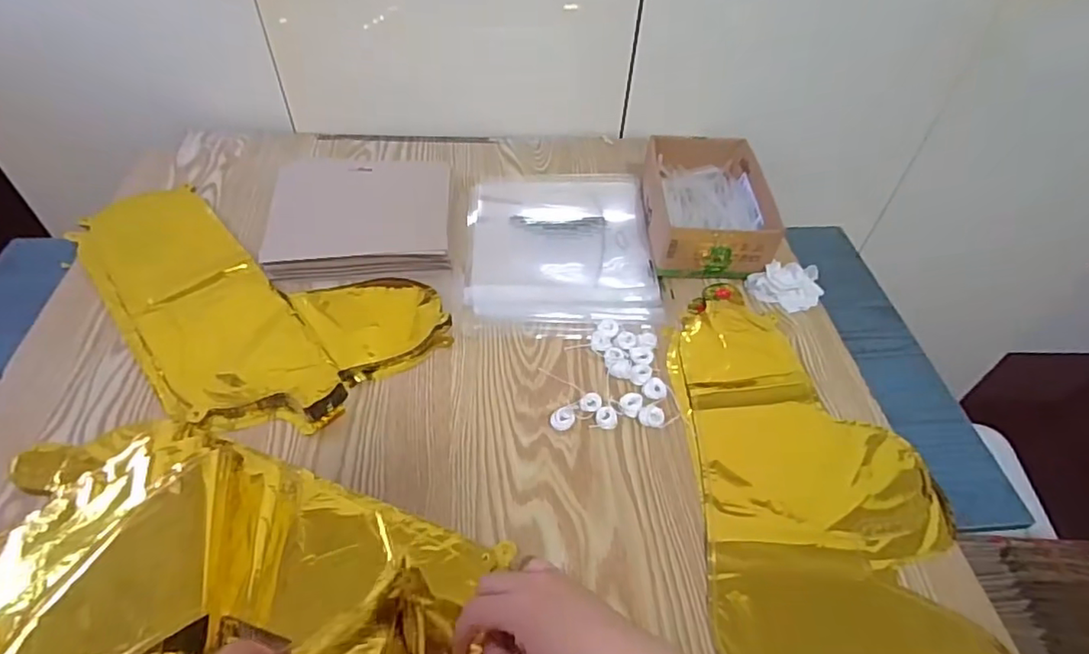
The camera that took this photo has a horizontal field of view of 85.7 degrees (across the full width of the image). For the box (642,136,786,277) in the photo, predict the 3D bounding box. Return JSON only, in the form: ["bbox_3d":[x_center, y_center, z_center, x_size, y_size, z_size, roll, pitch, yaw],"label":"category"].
[{"bbox_3d":[0.185,-0.141,0.678,0.132,0.066,0.197,5,48,0],"label":"box"}]

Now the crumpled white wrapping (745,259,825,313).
[{"bbox_3d":[0.261,-0.049,0.624,0.069,0.033,0.051,-11,50,-13],"label":"crumpled white wrapping"}]

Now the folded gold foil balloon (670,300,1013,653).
[{"bbox_3d":[0.220,0.142,0.461,0.213,0.022,0.429,-5,49,-8],"label":"folded gold foil balloon"}]

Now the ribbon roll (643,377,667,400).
[{"bbox_3d":[0.102,0.057,0.541,0.022,0.006,0.022,2,48,-2],"label":"ribbon roll"}]

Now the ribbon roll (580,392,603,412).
[{"bbox_3d":[0.042,0.069,0.529,0.018,0.008,0.019,2,48,-2],"label":"ribbon roll"}]

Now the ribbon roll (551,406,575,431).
[{"bbox_3d":[0.016,0.080,0.513,0.020,0.012,0.018,10,49,5],"label":"ribbon roll"}]

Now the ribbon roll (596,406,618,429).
[{"bbox_3d":[0.055,0.080,0.518,0.018,0.007,0.019,2,48,-2],"label":"ribbon roll"}]

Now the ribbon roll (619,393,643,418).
[{"bbox_3d":[0.077,0.068,0.527,0.020,0.008,0.020,2,48,-2],"label":"ribbon roll"}]

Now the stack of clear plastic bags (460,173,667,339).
[{"bbox_3d":[0.018,-0.102,0.694,0.215,0.012,0.284,2,48,-2],"label":"stack of clear plastic bags"}]

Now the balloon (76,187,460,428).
[{"bbox_3d":[-0.301,-0.048,0.605,0.236,0.016,0.382,-34,59,-29],"label":"balloon"}]

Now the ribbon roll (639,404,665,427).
[{"bbox_3d":[0.095,0.079,0.520,0.021,0.008,0.020,2,48,-2],"label":"ribbon roll"}]

